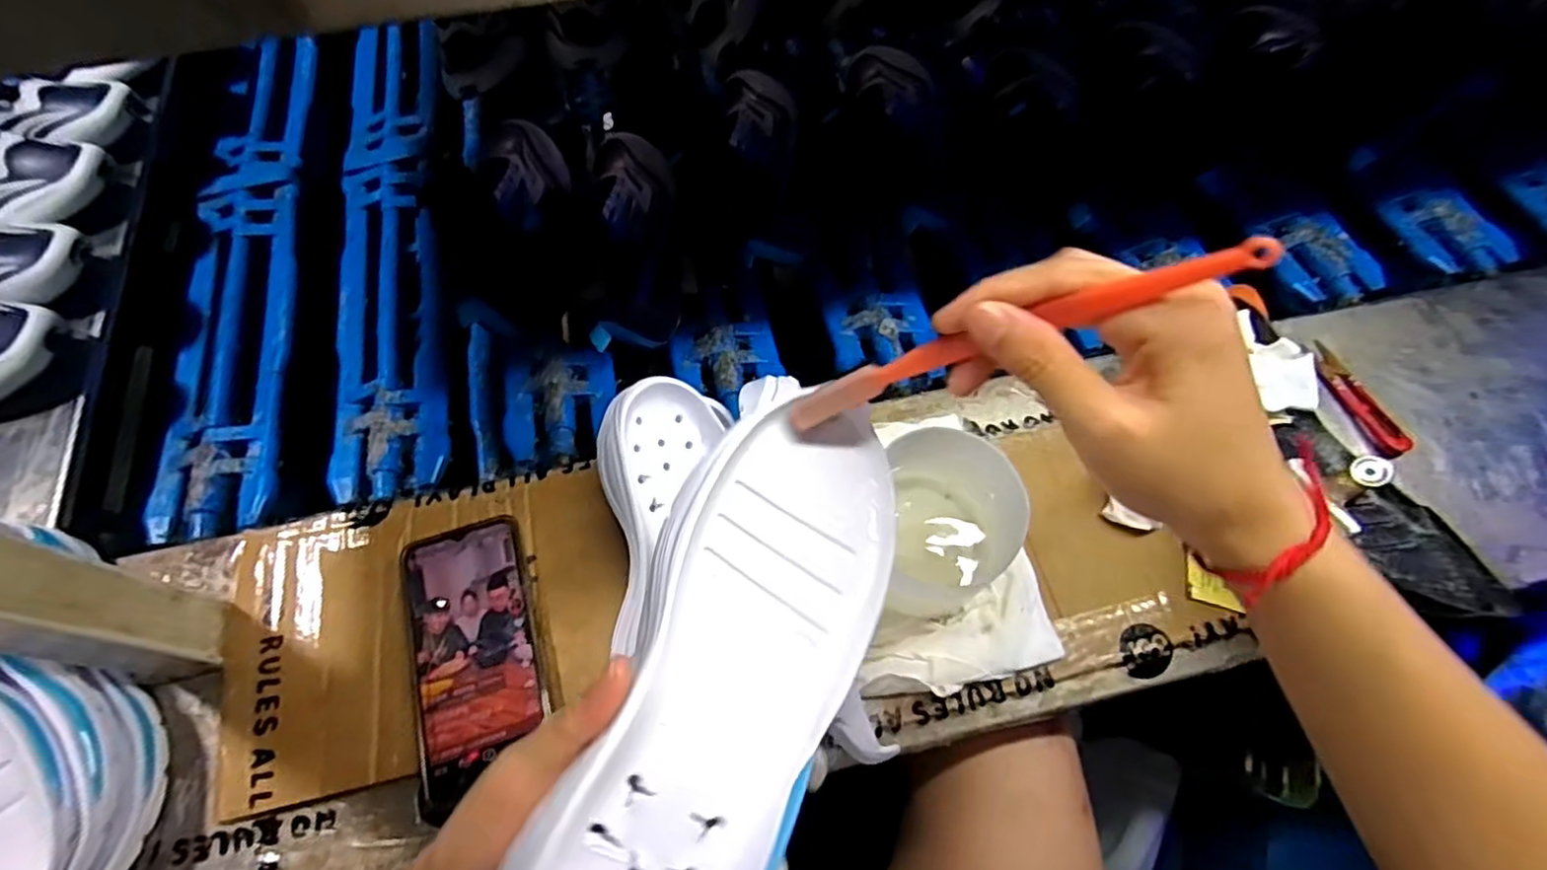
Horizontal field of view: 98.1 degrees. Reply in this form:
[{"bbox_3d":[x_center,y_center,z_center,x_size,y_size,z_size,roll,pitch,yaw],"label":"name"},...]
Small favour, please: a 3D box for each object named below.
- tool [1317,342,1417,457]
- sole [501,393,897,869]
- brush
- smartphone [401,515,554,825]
[{"bbox_3d":[0.450,-0.031,0.518,0.025,0.014,0.102,-10,67,-2],"label":"tool"},{"bbox_3d":[-0.016,0.096,0.248,0.081,0.035,0.236,22,66,9],"label":"sole"},{"bbox_3d":[0.075,-0.031,0.236,0.169,0.014,0.020,-18,56,40],"label":"brush"},{"bbox_3d":[-0.188,0.135,0.424,0.079,0.015,0.161,-18,67,-5],"label":"smartphone"}]

